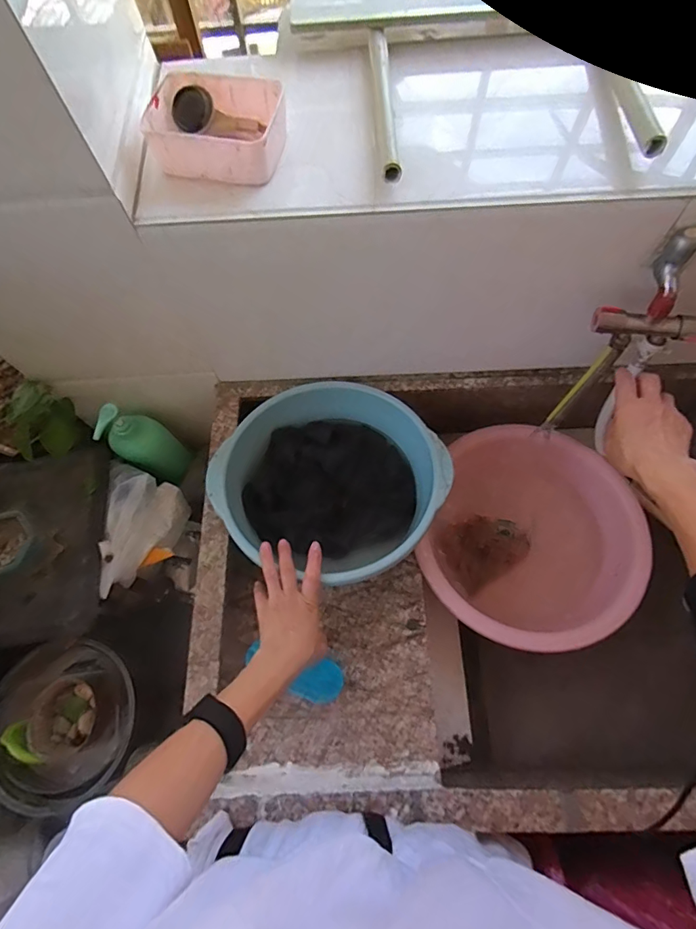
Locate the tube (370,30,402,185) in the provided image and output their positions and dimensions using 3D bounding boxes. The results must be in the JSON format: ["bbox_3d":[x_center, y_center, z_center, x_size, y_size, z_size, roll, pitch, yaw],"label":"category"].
[{"bbox_3d":[0.037,-0.376,0.479,0.018,0.014,0.218,-3,69,1],"label":"tube"}]

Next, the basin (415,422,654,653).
[{"bbox_3d":[0.284,0.119,0.732,0.295,0.103,0.316,-1,69,2],"label":"basin"}]

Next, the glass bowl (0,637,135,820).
[{"bbox_3d":[-0.426,0.385,0.691,0.199,0.097,0.222,-11,69,-2],"label":"glass bowl"}]

